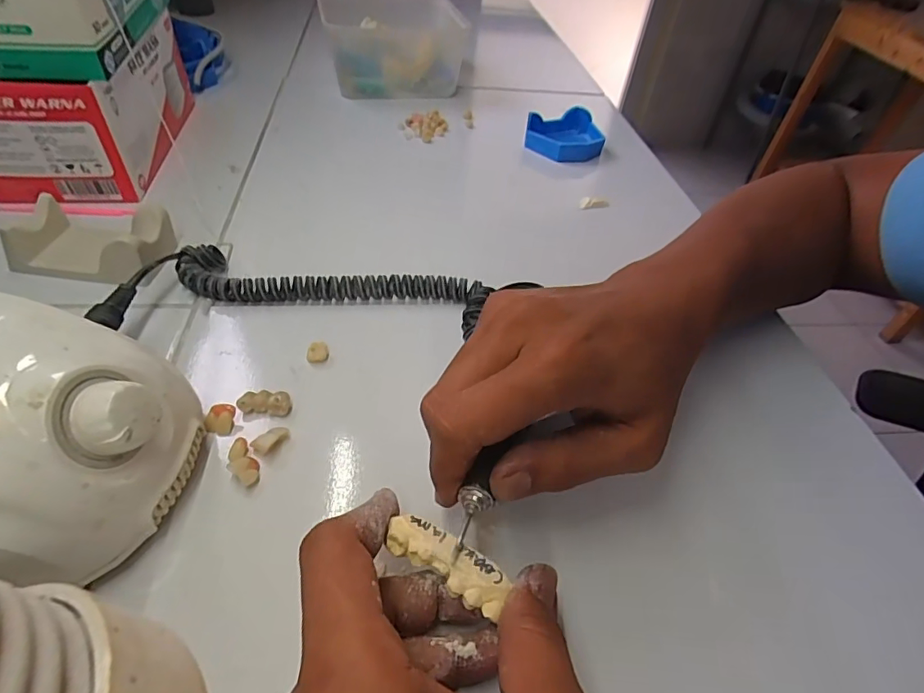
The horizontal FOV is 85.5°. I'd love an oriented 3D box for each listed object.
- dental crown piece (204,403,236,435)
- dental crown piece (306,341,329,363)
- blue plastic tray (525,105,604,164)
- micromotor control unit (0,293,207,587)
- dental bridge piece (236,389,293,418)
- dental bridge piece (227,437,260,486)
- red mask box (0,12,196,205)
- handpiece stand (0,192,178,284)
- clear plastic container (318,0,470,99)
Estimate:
[{"bbox_3d":[-0.126,0.038,0.260,0.013,0.012,0.012,9,46,2],"label":"dental crown piece"},{"bbox_3d":[-0.085,0.004,0.294,0.013,0.009,0.008,-13,49,-18],"label":"dental crown piece"},{"bbox_3d":[0.108,-0.222,0.520,0.078,0.025,0.078,13,46,6],"label":"blue plastic tray"},{"bbox_3d":[-0.189,0.038,0.196,0.134,0.083,0.101,2,46,-5],"label":"micromotor control unit"},{"bbox_3d":[-0.105,0.031,0.269,0.026,0.010,0.013,4,46,-3],"label":"dental bridge piece"},{"bbox_3d":[-0.107,0.057,0.244,0.013,0.010,0.026,-25,54,-27],"label":"dental bridge piece"},{"bbox_3d":[-0.305,-0.205,0.414,0.101,0.087,0.186,-1,47,-8],"label":"red mask box"},{"bbox_3d":[-0.248,-0.072,0.333,0.092,0.030,0.050,8,46,2],"label":"handpiece stand"},{"bbox_3d":[-0.076,-0.371,0.618,0.180,0.088,0.149,-6,47,-11],"label":"clear plastic container"}]

